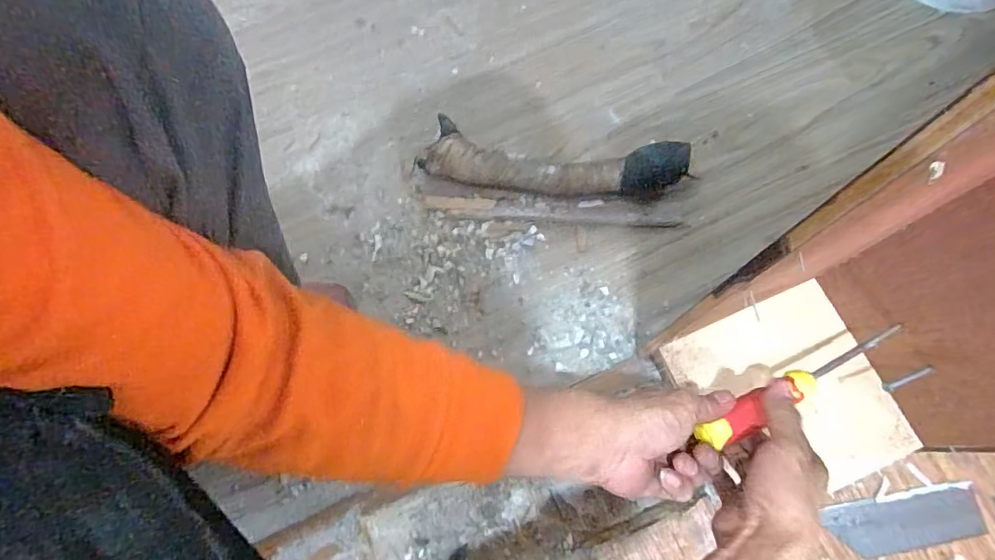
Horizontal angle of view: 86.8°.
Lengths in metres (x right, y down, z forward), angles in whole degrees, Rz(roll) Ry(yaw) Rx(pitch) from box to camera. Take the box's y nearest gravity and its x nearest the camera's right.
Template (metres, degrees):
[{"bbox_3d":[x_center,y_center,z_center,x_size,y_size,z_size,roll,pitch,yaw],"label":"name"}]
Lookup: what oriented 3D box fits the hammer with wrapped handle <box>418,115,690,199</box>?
[{"bbox_3d":[0.063,-0.137,0.620,0.303,0.055,0.071,10,72,4],"label":"hammer with wrapped handle"}]

